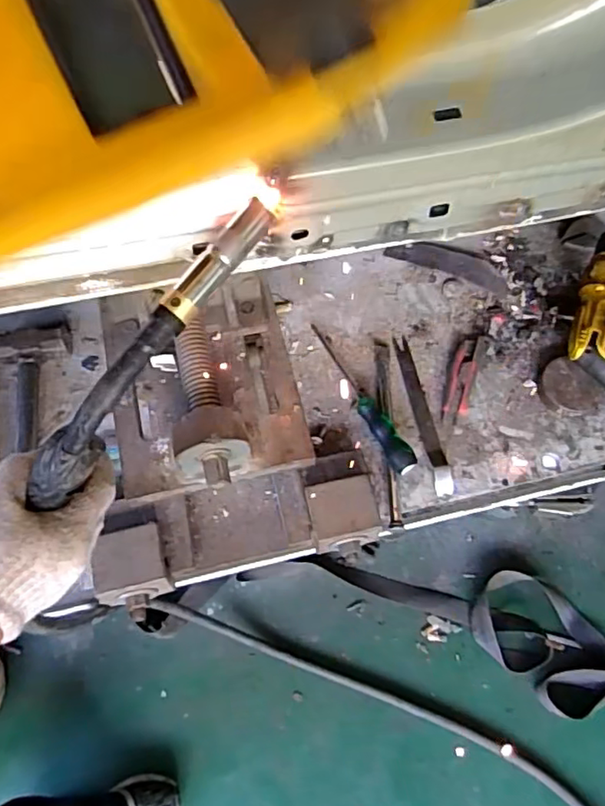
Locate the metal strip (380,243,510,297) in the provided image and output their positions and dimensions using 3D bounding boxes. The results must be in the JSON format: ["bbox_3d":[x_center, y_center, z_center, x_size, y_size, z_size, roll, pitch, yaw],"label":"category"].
[{"bbox_3d":[0.229,-0.219,0.935,0.189,0.019,0.055,21,66,8],"label":"metal strip"}]

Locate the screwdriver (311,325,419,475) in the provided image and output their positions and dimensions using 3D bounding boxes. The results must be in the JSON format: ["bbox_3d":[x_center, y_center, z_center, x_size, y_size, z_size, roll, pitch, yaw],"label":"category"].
[{"bbox_3d":[0.079,-0.010,0.820,0.030,0.029,0.251,-23,56,-11],"label":"screwdriver"}]

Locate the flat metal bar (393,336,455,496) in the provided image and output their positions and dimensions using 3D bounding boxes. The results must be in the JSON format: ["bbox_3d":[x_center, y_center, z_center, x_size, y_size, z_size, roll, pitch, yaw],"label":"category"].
[{"bbox_3d":[0.163,0.012,0.822,0.023,0.018,0.232,-10,66,-6],"label":"flat metal bar"}]

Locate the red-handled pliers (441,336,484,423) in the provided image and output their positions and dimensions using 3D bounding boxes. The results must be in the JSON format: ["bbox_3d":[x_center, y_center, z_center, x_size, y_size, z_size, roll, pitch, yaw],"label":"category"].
[{"bbox_3d":[0.222,-0.035,0.839,0.038,0.022,0.140,18,66,7],"label":"red-handled pliers"}]

